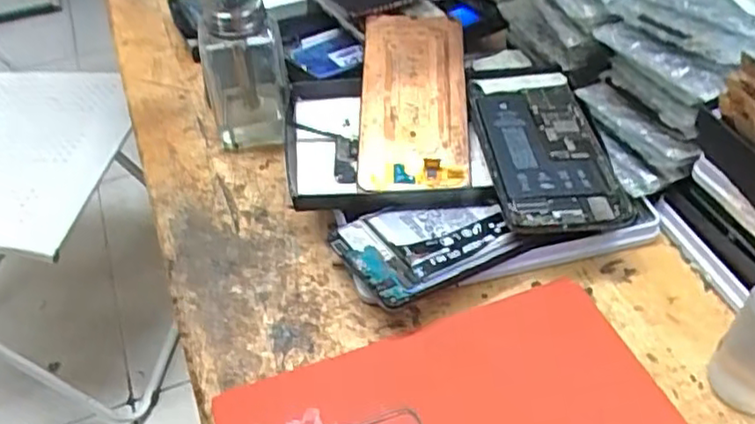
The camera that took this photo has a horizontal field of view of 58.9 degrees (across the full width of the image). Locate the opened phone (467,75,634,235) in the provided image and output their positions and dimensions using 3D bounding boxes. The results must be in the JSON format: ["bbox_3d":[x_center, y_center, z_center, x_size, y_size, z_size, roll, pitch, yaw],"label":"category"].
[{"bbox_3d":[0.101,-0.038,0.402,0.069,0.013,0.130,-6,54,-8],"label":"opened phone"}]

